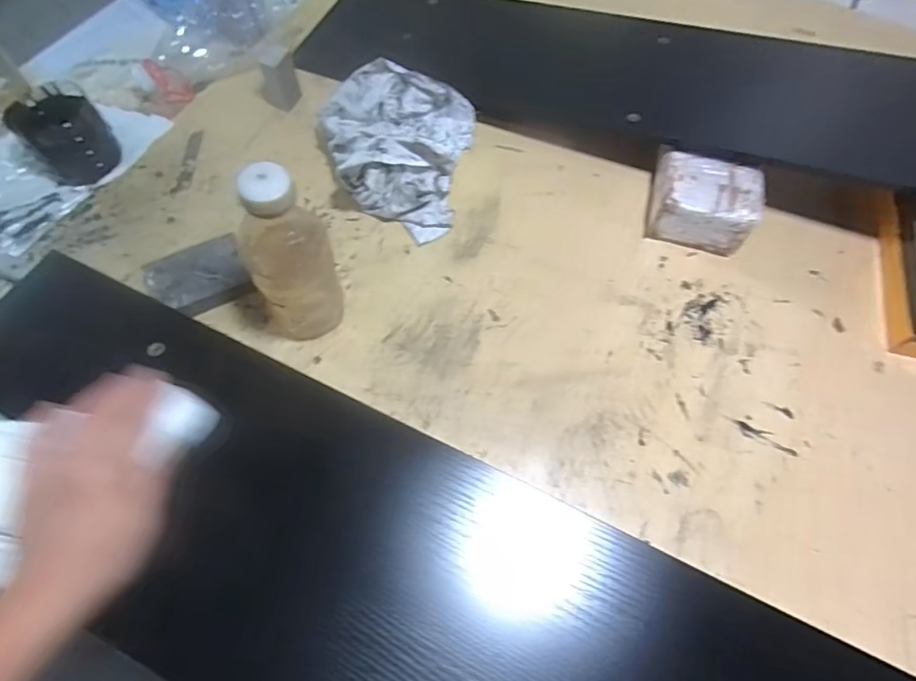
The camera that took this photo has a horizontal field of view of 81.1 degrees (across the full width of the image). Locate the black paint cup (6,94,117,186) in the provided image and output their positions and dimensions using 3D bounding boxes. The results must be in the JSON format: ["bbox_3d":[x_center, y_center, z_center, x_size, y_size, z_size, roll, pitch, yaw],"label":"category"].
[{"bbox_3d":[-0.470,-0.237,0.626,0.095,0.068,0.078,10,64,3],"label":"black paint cup"}]

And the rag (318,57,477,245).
[{"bbox_3d":[-0.079,-0.236,0.633,0.174,0.077,0.210,11,64,4],"label":"rag"}]

